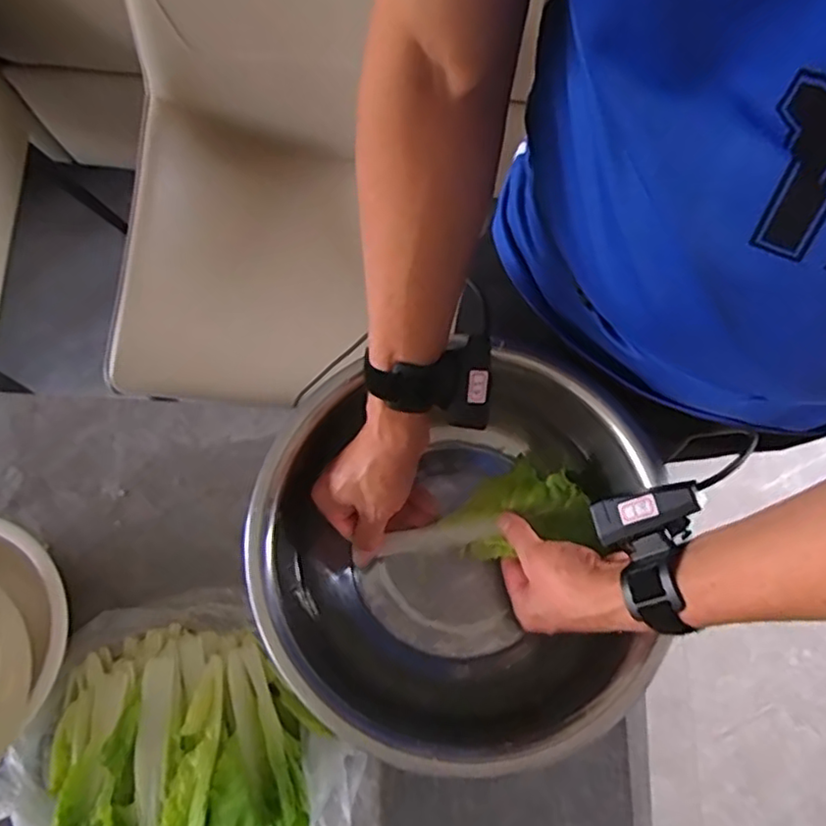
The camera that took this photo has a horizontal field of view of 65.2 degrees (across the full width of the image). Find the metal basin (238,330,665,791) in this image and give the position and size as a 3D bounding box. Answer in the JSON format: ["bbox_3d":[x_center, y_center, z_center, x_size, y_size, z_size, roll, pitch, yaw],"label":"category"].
[{"bbox_3d":[0.026,0.105,0.529,0.296,0.102,0.316,0,73,0],"label":"metal basin"}]

